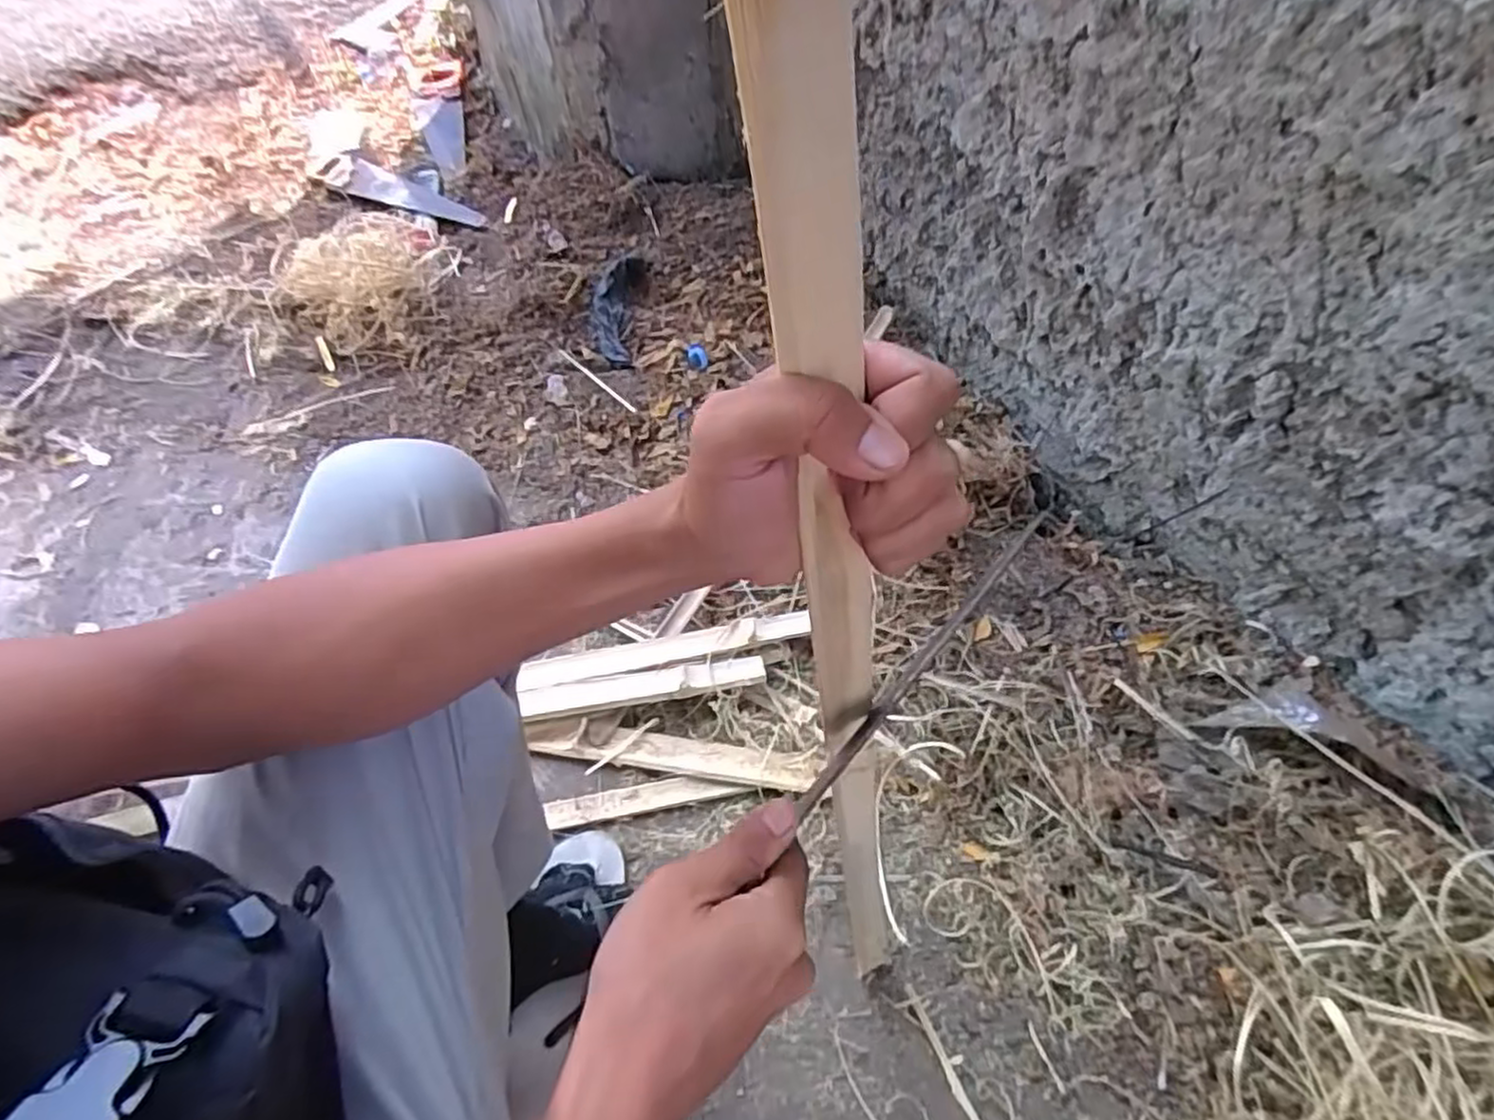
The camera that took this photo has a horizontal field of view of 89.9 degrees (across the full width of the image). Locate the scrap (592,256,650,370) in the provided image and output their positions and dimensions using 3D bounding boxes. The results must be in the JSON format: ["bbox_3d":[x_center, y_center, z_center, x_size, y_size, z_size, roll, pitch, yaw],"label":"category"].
[{"bbox_3d":[-0.206,-0.391,1.185,0.083,0.029,0.190,5,82,4],"label":"scrap"}]

